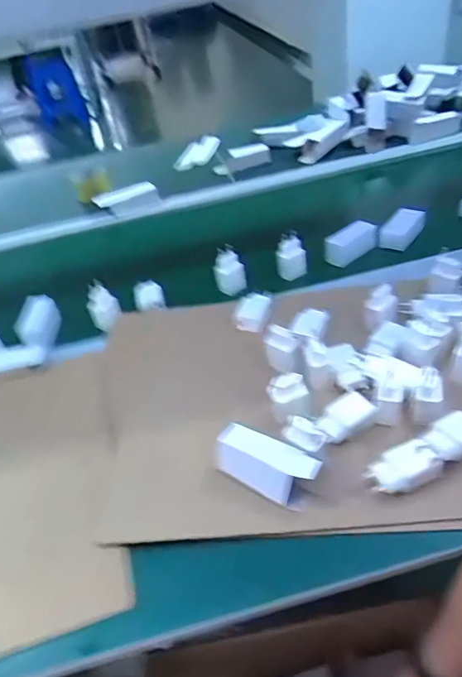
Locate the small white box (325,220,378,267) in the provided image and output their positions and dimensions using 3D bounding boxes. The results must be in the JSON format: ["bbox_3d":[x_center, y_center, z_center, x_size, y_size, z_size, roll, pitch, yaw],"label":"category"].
[{"bbox_3d":[0.211,-0.166,0.876,0.099,0.046,0.041,-31,48,-24],"label":"small white box"}]

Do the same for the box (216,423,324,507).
[{"bbox_3d":[0.037,0.137,0.541,0.110,0.040,0.046,20,49,27],"label":"box"}]

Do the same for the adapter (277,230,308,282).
[{"bbox_3d":[0.102,-0.139,0.844,0.049,0.075,0.030,-8,43,0],"label":"adapter"}]

